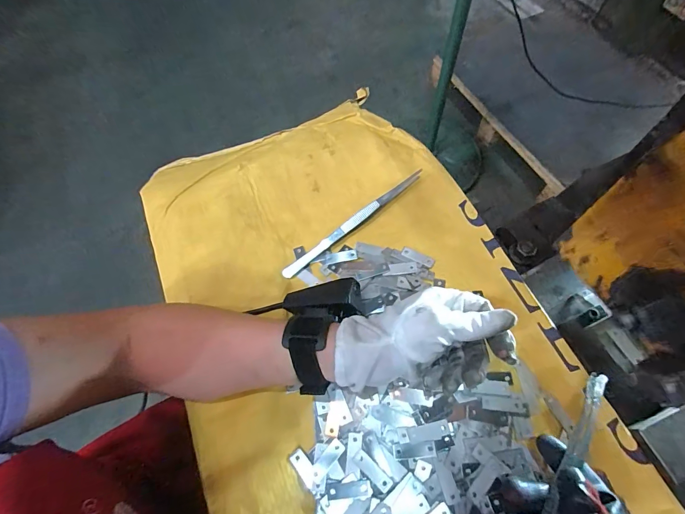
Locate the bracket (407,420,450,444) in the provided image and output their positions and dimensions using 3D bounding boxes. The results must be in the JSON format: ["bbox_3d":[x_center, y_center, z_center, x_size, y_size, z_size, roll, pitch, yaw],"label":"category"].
[{"bbox_3d":[0.073,0.149,0.297,0.035,0.004,0.013,-9,63,-3],"label":"bracket"}]

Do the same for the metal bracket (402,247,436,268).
[{"bbox_3d":[0.080,0.000,0.373,0.036,0.004,0.012,27,67,15],"label":"metal bracket"}]

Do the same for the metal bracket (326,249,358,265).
[{"bbox_3d":[-0.001,0.000,0.380,0.034,0.004,0.012,-9,63,-3],"label":"metal bracket"}]

